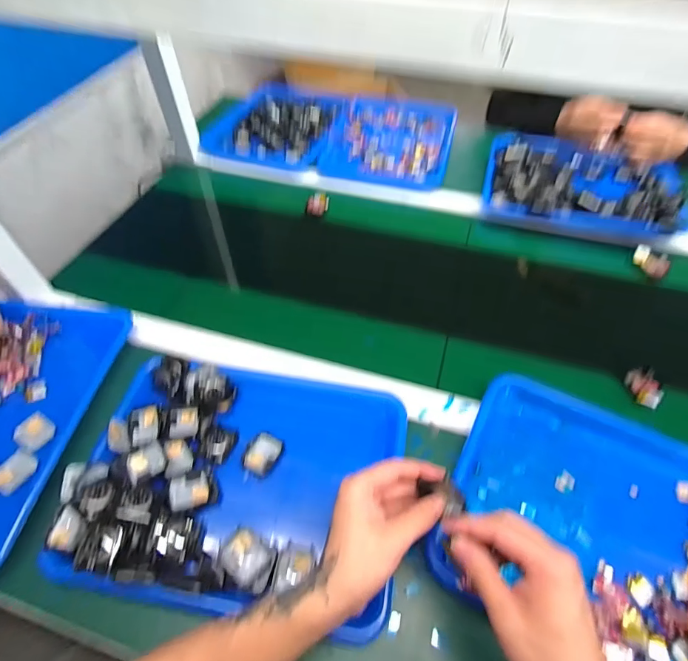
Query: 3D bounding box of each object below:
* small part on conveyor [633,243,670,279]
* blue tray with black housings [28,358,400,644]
[{"bbox_3d":[0.503,-0.114,0.686,0.033,0.028,0.056,-34,60,-22],"label":"small part on conveyor"},{"bbox_3d":[-0.108,0.154,0.460,0.332,0.054,0.260,7,54,6],"label":"blue tray with black housings"}]

